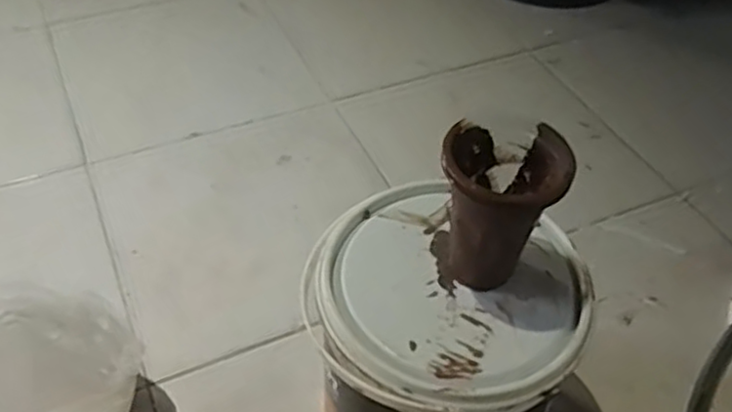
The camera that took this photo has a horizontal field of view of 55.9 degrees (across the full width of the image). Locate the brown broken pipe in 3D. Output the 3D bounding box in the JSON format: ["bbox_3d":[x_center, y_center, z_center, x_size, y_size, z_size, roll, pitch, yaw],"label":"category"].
[{"bbox_3d":[0.081,0.005,0.427,0.072,0.100,0.062,12,47,11],"label":"brown broken pipe"}]

